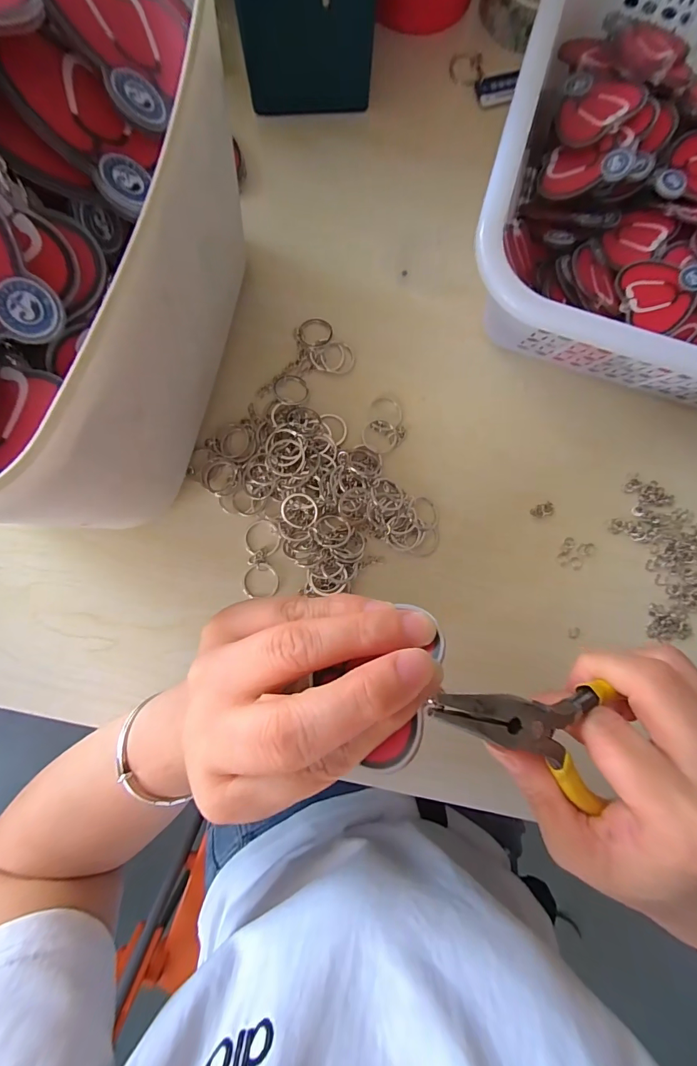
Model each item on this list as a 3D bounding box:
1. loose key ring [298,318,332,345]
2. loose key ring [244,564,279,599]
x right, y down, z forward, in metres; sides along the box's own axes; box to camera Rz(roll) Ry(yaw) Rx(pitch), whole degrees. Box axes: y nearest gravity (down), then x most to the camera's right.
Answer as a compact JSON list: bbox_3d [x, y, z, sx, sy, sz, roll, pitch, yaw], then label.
[{"bbox_3d":[-0.023,-0.141,0.283,0.024,0.004,0.020,-5,87,-2],"label":"loose key ring"},{"bbox_3d":[-0.059,0.033,0.272,0.025,0.004,0.022,-7,87,-2],"label":"loose key ring"}]

